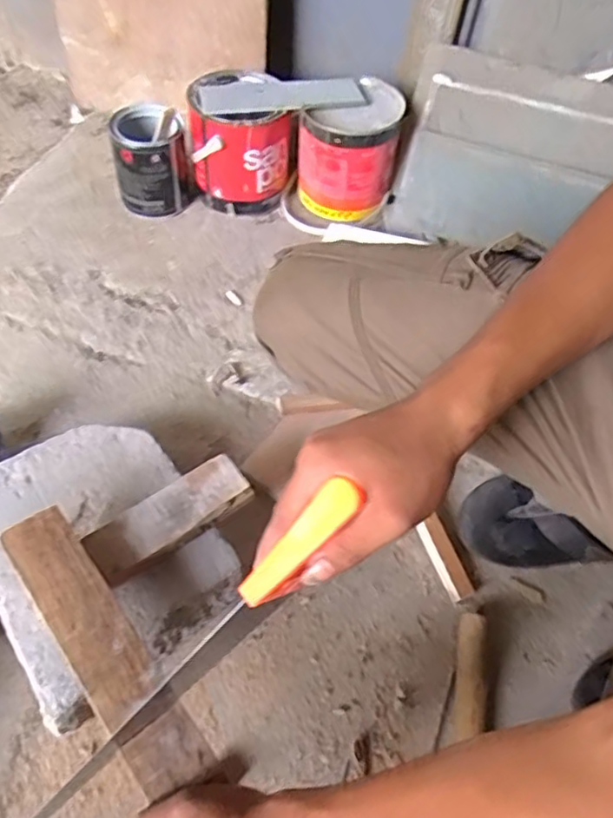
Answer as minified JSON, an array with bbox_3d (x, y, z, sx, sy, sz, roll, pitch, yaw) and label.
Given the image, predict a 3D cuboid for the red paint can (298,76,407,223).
[{"bbox_3d":[0.066,-0.408,1.002,0.151,0.149,0.155,6,54,1],"label":"red paint can"}]

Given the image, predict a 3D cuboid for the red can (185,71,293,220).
[{"bbox_3d":[-0.105,-0.422,1.000,0.154,0.168,0.169,-6,54,-8],"label":"red can"}]

